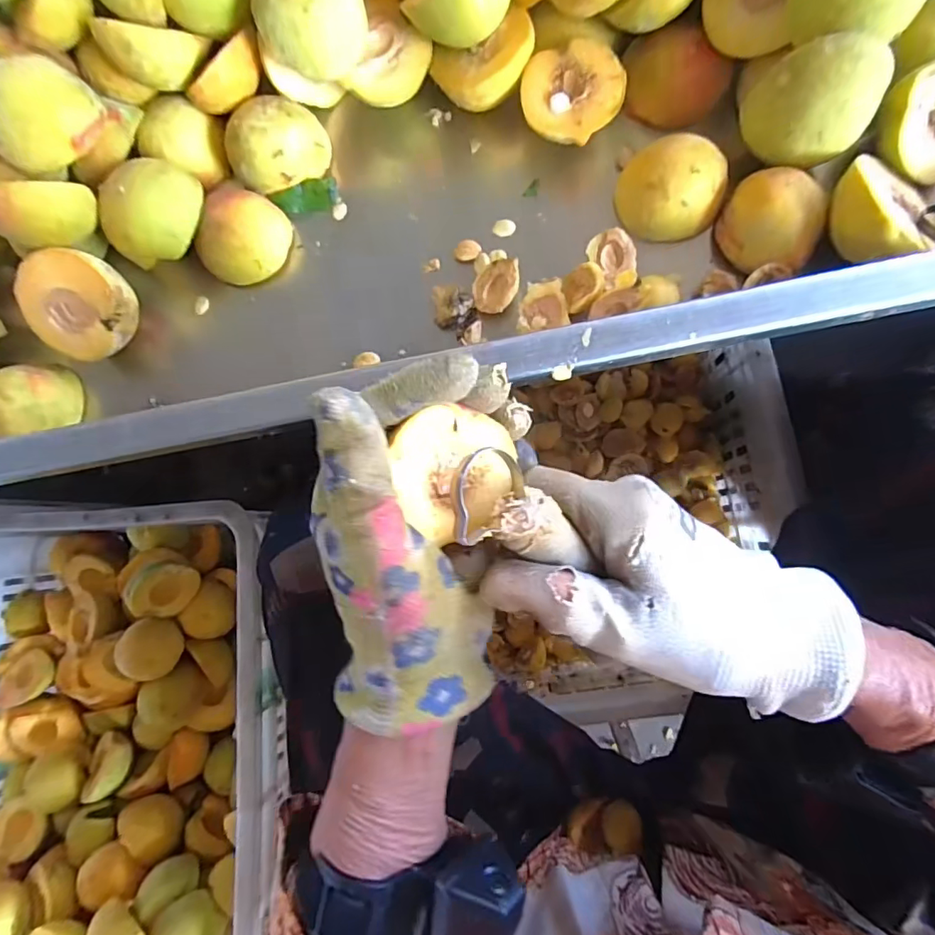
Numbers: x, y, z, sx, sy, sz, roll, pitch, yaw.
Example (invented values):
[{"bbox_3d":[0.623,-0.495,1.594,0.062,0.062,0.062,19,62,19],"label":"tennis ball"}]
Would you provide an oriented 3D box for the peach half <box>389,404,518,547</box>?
[{"bbox_3d":[-0.004,0.003,0.207,0.043,0.033,0.049,-8,83,7],"label":"peach half"}]

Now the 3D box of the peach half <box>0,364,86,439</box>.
[{"bbox_3d":[-0.283,-0.044,0.334,0.050,0.030,0.047,-7,83,7],"label":"peach half"}]

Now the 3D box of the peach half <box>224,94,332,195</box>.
[{"bbox_3d":[-0.122,-0.205,0.325,0.060,0.030,0.049,-32,81,3],"label":"peach half"}]

